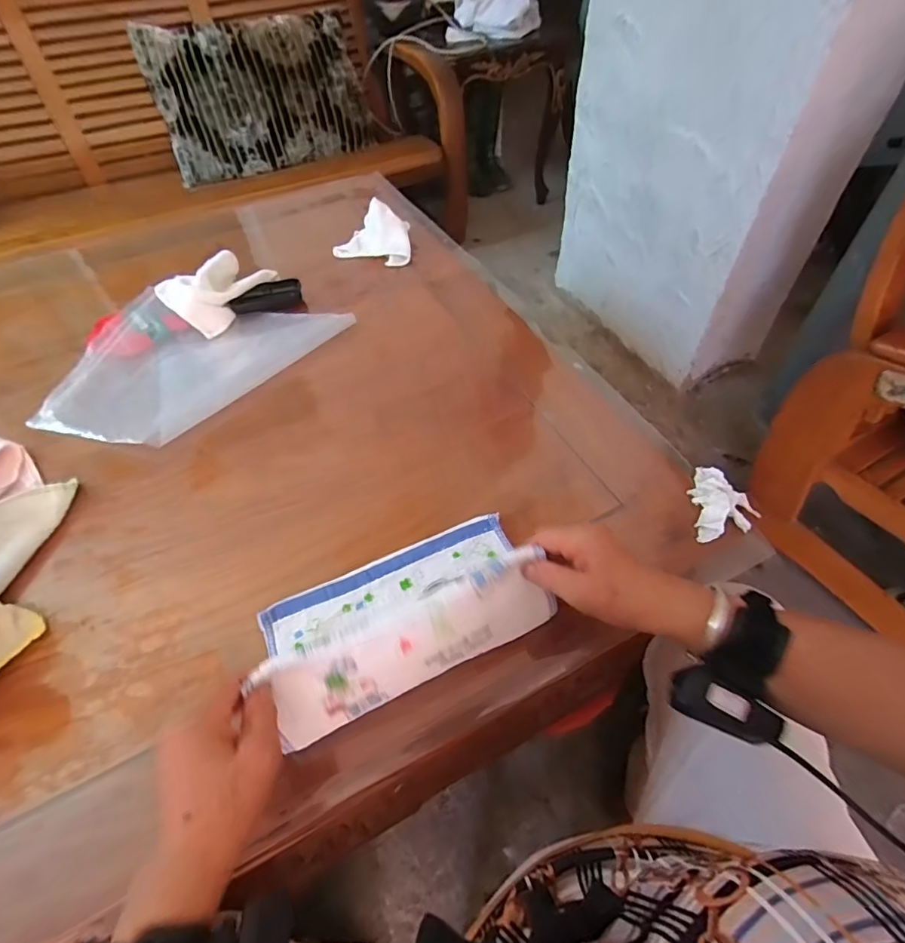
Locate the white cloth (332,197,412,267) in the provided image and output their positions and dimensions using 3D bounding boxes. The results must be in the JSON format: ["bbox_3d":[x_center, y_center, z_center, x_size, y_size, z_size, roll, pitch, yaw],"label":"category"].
[{"bbox_3d":[-0.140,-0.414,0.852,0.132,0.056,0.106,-1,52,1],"label":"white cloth"}]

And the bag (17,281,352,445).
[{"bbox_3d":[-0.360,-0.147,0.690,0.335,0.019,0.283,11,55,7],"label":"bag"}]

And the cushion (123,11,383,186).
[{"bbox_3d":[-0.571,-1.127,1.469,0.593,0.384,0.139,-21,29,-10],"label":"cushion"}]

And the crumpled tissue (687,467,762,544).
[{"bbox_3d":[0.280,0.030,0.529,0.070,0.023,0.083,-16,56,-12],"label":"crumpled tissue"}]

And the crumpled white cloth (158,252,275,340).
[{"bbox_3d":[-0.356,-0.288,0.762,0.110,0.057,0.157,35,61,25],"label":"crumpled white cloth"}]

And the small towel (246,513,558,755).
[{"bbox_3d":[-0.044,0.114,0.432,0.242,0.095,0.131,-21,57,-15],"label":"small towel"}]

